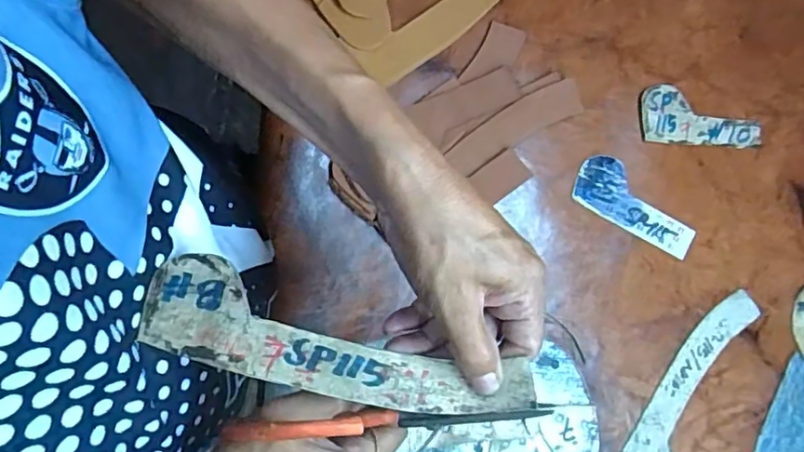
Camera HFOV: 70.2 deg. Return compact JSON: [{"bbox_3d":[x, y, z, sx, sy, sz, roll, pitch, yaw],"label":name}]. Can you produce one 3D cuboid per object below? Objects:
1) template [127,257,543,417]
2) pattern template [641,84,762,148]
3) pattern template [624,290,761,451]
[{"bbox_3d":[-0.035,0.066,0.302,0.202,0.009,0.050,17,79,-1],"label":"template"},{"bbox_3d":[0.285,-0.101,0.543,0.123,0.005,0.052,5,90,-11],"label":"pattern template"},{"bbox_3d":[0.262,0.152,0.525,0.053,0.004,0.209,31,84,-3],"label":"pattern template"}]

